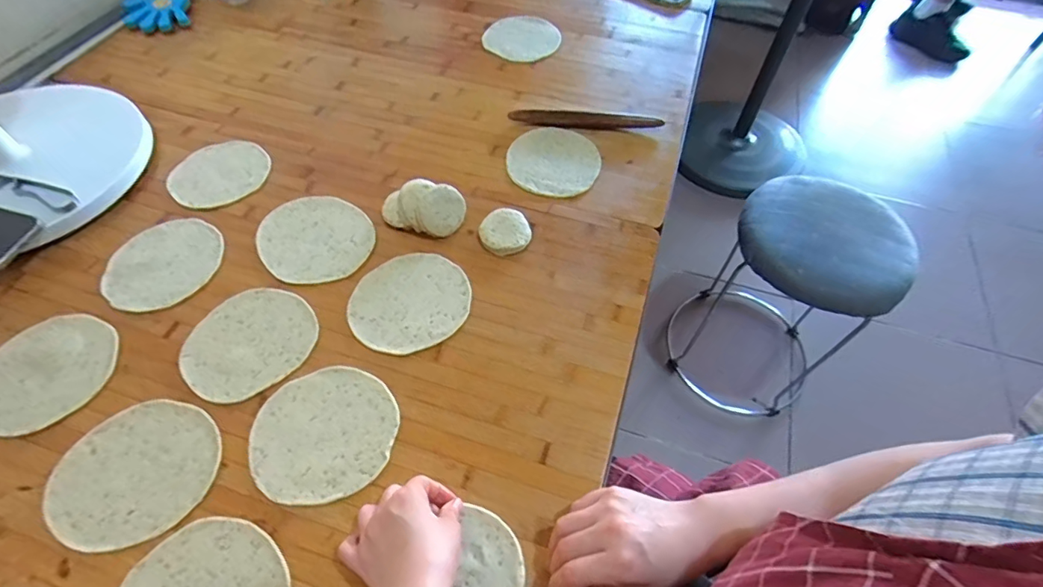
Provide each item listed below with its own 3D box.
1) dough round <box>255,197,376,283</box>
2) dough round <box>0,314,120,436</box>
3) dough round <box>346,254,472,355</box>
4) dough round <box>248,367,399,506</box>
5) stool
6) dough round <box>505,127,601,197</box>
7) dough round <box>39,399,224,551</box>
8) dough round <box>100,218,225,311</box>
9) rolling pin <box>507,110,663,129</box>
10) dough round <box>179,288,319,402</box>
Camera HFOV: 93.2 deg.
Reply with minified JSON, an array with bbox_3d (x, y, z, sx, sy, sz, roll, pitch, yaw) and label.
[{"bbox_3d":[-0.253,-0.069,0.607,0.144,0.004,0.126,38,63,21],"label":"dough round"},{"bbox_3d":[-0.492,0.081,0.509,0.132,0.005,0.121,1,56,-2],"label":"dough round"},{"bbox_3d":[-0.126,0.009,0.559,0.134,0.005,0.120,-26,61,-18],"label":"dough round"},{"bbox_3d":[-0.190,0.133,0.476,0.133,0.004,0.125,1,56,-2],"label":"dough round"},{"bbox_3d":[0.548,0.007,1.046,0.293,0.474,0.337,36,62,20],"label":"stool"},{"bbox_3d":[0.045,-0.186,0.688,0.126,0.012,0.126,1,56,-2],"label":"dough round"},{"bbox_3d":[-0.357,0.163,0.456,0.143,0.004,0.125,-11,57,-10],"label":"dough round"},{"bbox_3d":[-0.424,-0.038,0.584,0.121,0.005,0.128,1,56,-2],"label":"dough round"},{"bbox_3d":[0.094,-0.257,0.727,0.221,0.016,0.025,3,56,-1],"label":"rolling pin"},{"bbox_3d":[-0.292,0.050,0.529,0.132,0.004,0.121,1,56,-2],"label":"dough round"}]

